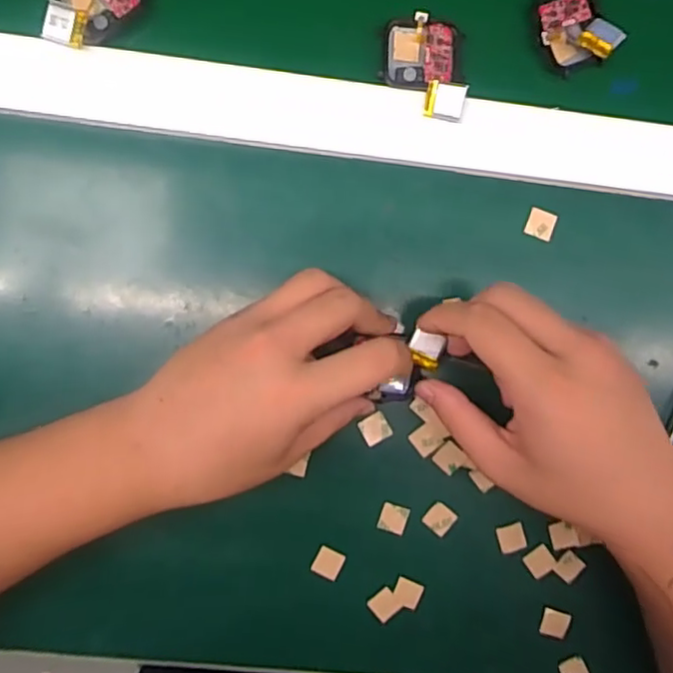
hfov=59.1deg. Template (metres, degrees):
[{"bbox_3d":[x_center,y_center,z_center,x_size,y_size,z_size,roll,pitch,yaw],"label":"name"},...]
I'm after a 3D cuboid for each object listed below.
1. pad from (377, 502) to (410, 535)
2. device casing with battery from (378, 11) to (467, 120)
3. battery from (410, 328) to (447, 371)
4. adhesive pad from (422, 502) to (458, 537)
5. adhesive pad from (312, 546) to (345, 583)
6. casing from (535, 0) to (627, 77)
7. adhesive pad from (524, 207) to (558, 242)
[{"bbox_3d":[0.034,0.106,0.343,0.016,0.004,0.016,18,92,-4],"label":"pad"},{"bbox_3d":[0.049,-0.148,0.327,0.046,0.018,0.052,8,92,-4],"label":"device casing with battery"},{"bbox_3d":[0.049,0.008,0.323,0.017,0.005,0.018,15,90,-4],"label":"battery"},{"bbox_3d":[0.061,0.107,0.345,0.016,0.004,0.016,39,90,-4],"label":"adhesive pad"},{"bbox_3d":[-0.004,0.131,0.342,0.016,0.004,0.016,28,91,-4],"label":"adhesive pad"},{"bbox_3d":[0.132,-0.172,0.331,0.036,0.019,0.047,-29,94,-1],"label":"casing"},{"bbox_3d":[0.117,-0.064,0.339,0.015,0.004,0.016,17,92,-4],"label":"adhesive pad"}]

